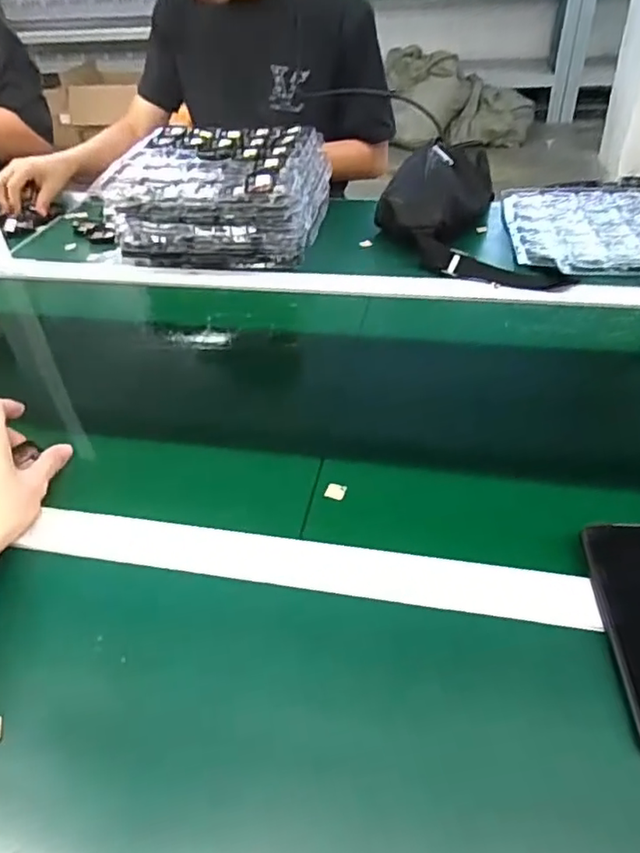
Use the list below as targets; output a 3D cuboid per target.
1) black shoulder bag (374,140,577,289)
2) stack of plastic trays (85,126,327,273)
[{"bbox_3d":[0.187,-0.308,0.839,0.199,0.098,0.340,-6,41,-3],"label":"black shoulder bag"},{"bbox_3d":[-0.144,-0.344,0.895,0.275,0.121,0.248,4,41,10],"label":"stack of plastic trays"}]

